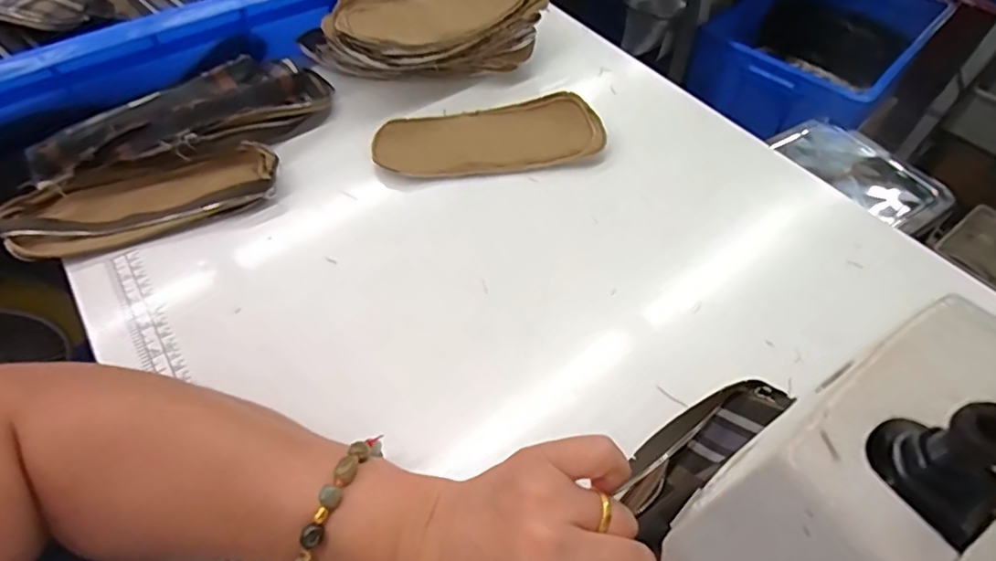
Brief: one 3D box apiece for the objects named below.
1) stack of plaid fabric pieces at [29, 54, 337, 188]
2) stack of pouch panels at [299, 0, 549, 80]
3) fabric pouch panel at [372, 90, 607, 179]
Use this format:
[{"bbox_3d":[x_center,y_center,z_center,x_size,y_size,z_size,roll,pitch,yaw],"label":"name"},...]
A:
[{"bbox_3d":[-0.263,-0.141,0.467,0.238,0.049,0.088,-36,62,-24],"label":"stack of plaid fabric pieces"},{"bbox_3d":[-0.072,-0.251,0.538,0.231,0.071,0.128,-15,55,-11],"label":"stack of pouch panels"},{"bbox_3d":[-0.008,-0.129,0.483,0.196,0.015,0.079,-9,54,-7],"label":"fabric pouch panel"}]

